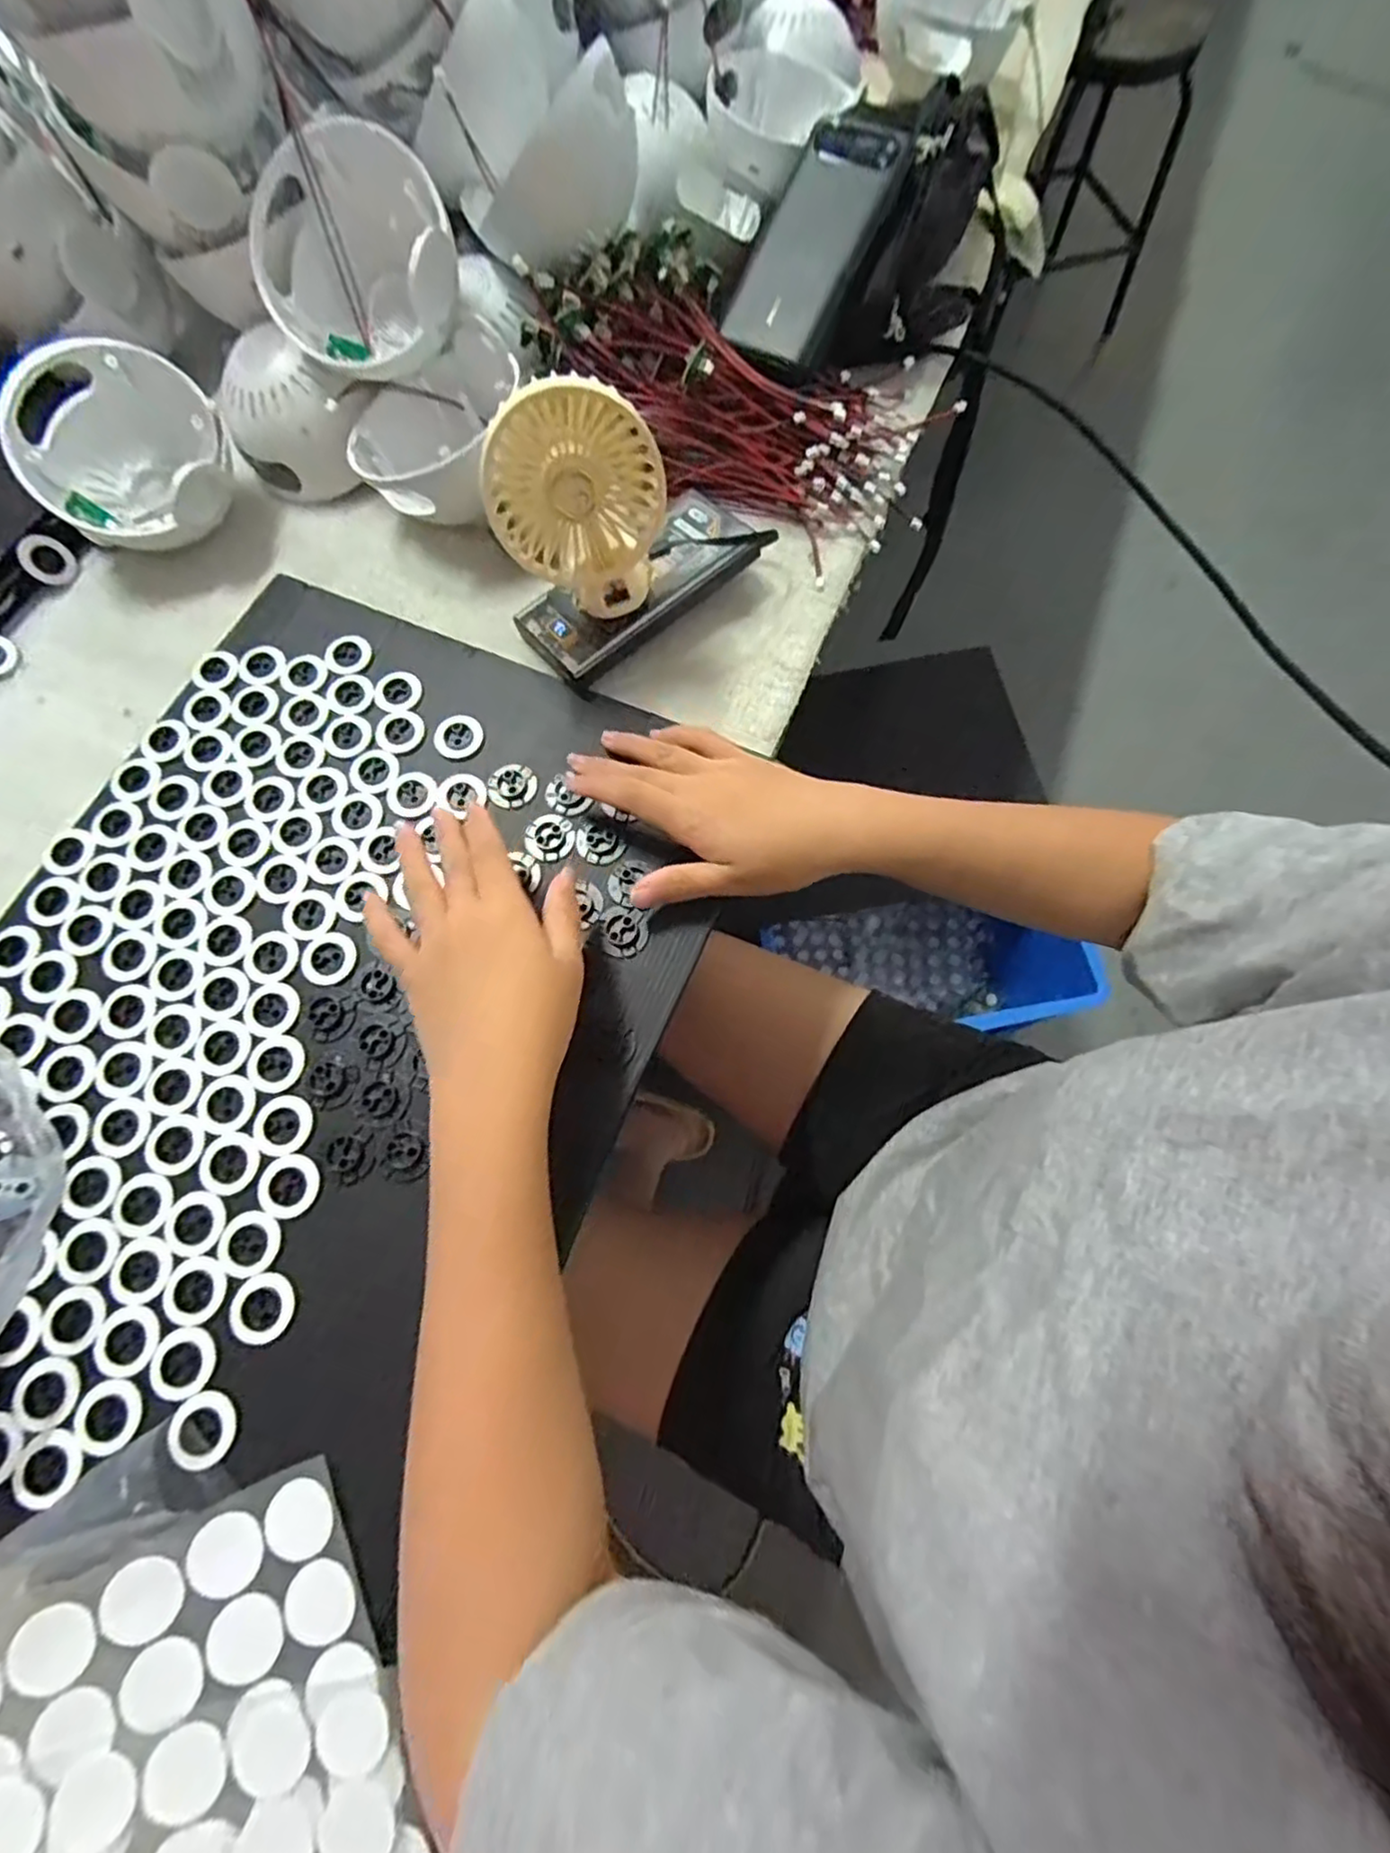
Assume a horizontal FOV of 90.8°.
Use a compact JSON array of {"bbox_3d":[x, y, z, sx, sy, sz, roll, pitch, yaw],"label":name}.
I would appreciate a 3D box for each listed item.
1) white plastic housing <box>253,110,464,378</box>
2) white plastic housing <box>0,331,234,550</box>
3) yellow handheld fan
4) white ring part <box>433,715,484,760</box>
[{"bbox_3d":[-0.201,-0.394,0.406,0.115,0.081,0.104,-18,73,-3],"label":"white plastic housing"},{"bbox_3d":[-0.355,-0.295,0.434,0.116,0.075,0.102,-32,74,-8],"label":"white plastic housing"},{"bbox_3d":[-0.059,-0.214,0.351,0.084,0.103,0.037,-1,72,2],"label":"yellow handheld fan"},{"bbox_3d":[-0.140,-0.113,0.403,0.027,0.004,0.028,-1,72,2],"label":"white ring part"}]

